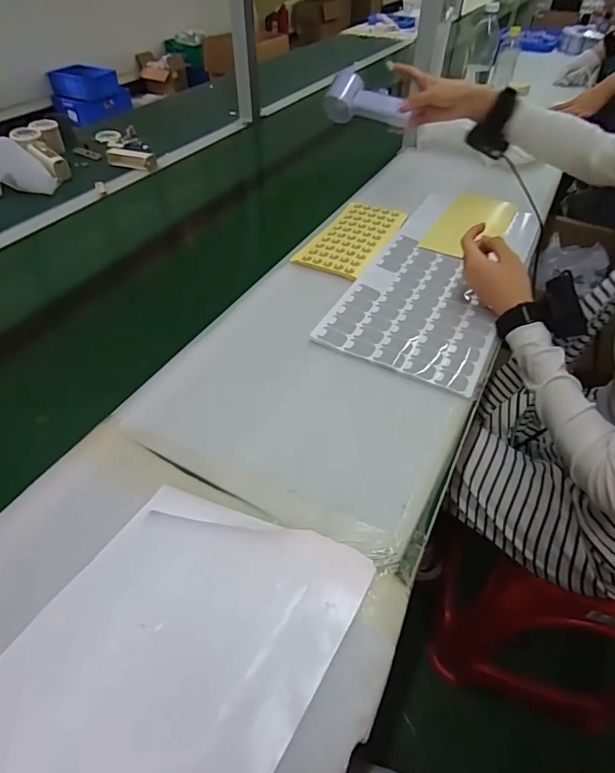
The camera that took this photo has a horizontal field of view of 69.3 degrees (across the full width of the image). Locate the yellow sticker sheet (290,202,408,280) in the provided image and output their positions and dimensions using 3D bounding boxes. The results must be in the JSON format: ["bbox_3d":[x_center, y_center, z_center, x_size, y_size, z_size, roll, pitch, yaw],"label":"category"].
[{"bbox_3d":[0.075,-0.240,0.710,0.108,0.007,0.227,22,50,19],"label":"yellow sticker sheet"}]

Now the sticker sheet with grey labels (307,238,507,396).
[{"bbox_3d":[0.156,-0.112,0.592,0.197,0.007,0.276,22,50,19],"label":"sticker sheet with grey labels"}]

